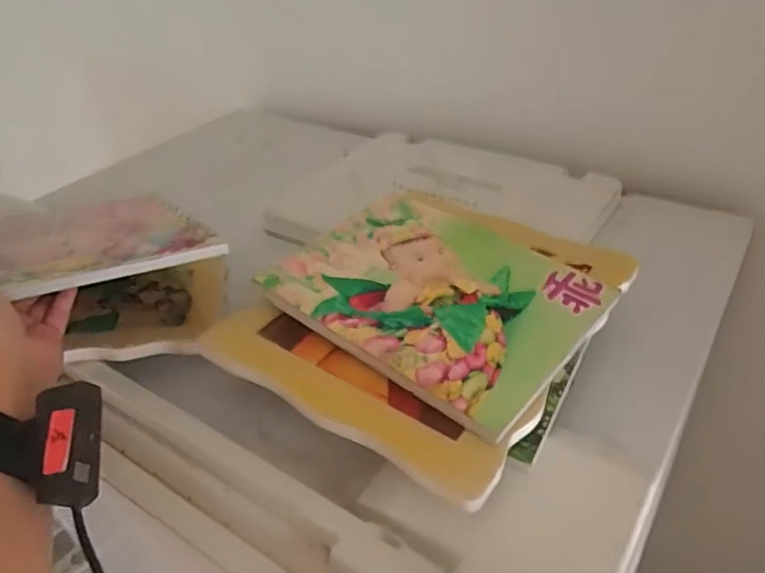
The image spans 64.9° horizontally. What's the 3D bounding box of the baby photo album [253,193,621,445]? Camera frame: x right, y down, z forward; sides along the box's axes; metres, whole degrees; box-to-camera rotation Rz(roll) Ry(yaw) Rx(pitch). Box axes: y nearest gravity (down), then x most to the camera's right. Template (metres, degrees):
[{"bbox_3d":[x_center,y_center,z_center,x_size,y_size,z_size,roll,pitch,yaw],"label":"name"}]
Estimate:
[{"bbox_3d":[0.048,0.001,0.515,0.241,0.008,0.203,29,47,29],"label":"baby photo album"}]

